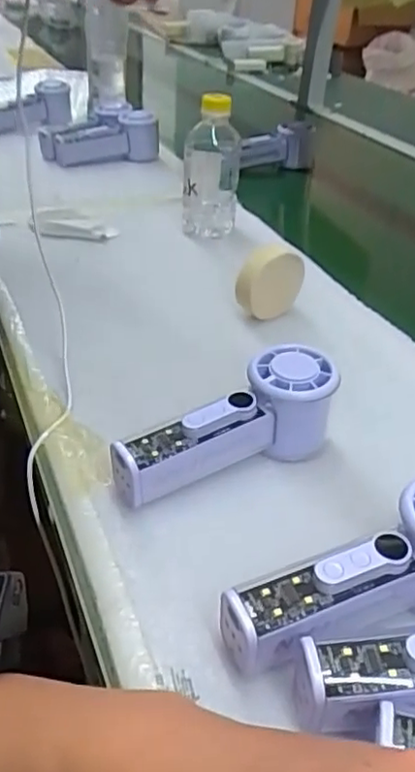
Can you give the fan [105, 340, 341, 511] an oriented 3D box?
[{"bbox_3d":[0.009,0.025,0.406,0.146,0.064,0.050,-13,38,-23],"label":"fan"}]

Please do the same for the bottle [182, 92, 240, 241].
[{"bbox_3d":[0.004,-0.242,0.711,0.062,0.142,0.050,2,35,-3],"label":"bottle"}]

